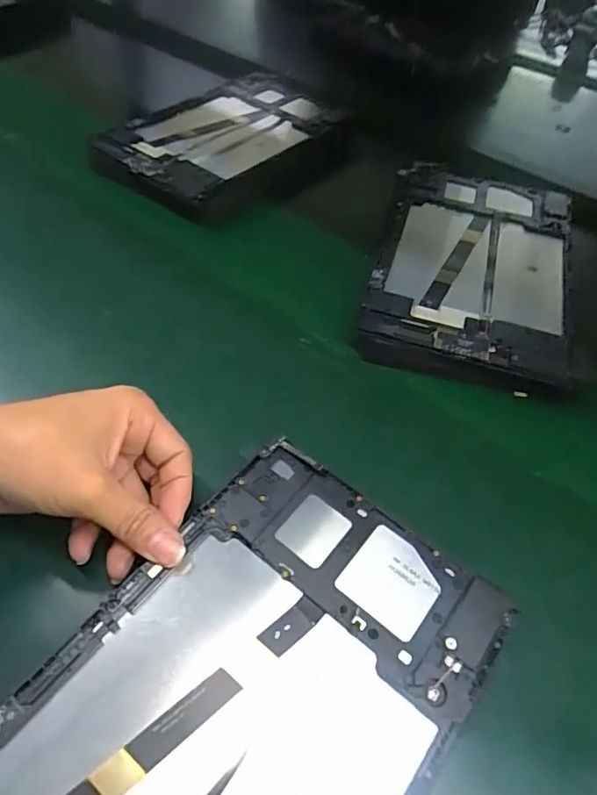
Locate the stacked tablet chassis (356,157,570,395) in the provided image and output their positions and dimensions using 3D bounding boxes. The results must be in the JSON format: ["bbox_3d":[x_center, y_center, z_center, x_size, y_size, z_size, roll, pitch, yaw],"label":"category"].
[{"bbox_3d":[0.141,-0.110,0.432,0.148,0.018,0.248,14,52,6],"label":"stacked tablet chassis"}]

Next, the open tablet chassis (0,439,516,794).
[{"bbox_3d":[-0.029,0.133,0.219,0.146,0.014,0.232,34,57,21],"label":"open tablet chassis"}]

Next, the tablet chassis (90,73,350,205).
[{"bbox_3d":[-0.076,-0.269,0.552,0.150,0.033,0.250,33,56,20],"label":"tablet chassis"}]

